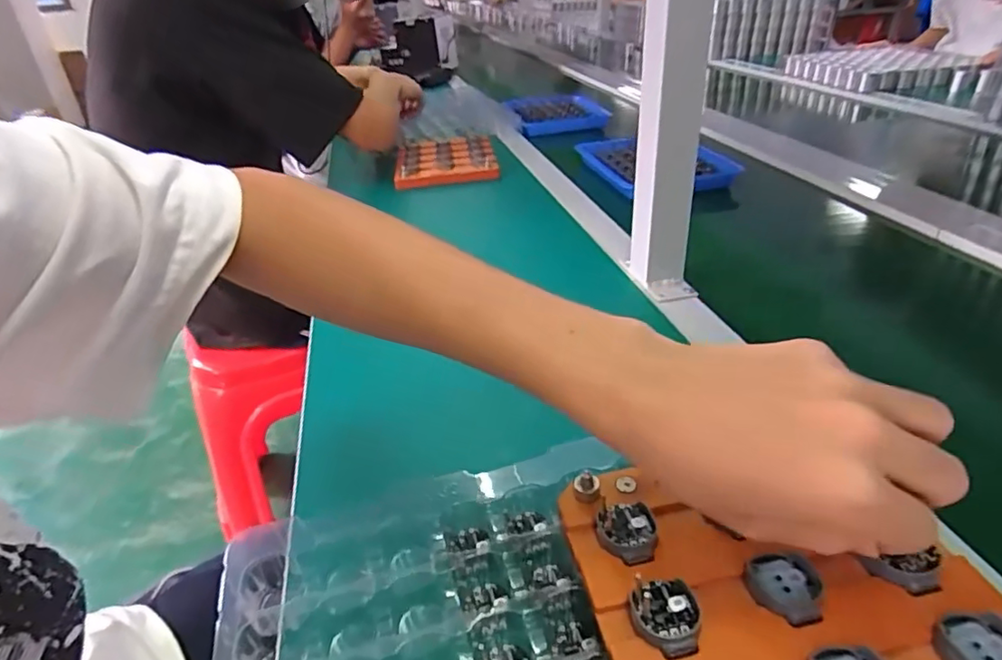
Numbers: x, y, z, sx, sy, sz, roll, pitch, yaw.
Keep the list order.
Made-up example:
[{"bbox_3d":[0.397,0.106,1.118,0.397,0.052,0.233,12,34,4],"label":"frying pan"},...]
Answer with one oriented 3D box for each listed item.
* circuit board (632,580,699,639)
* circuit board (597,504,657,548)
[{"bbox_3d":[0.064,0.108,0.225,0.022,0.005,0.024,-25,37,-29],"label":"circuit board"},{"bbox_3d":[0.057,0.087,0.257,0.024,0.004,0.024,-8,32,-6],"label":"circuit board"}]

